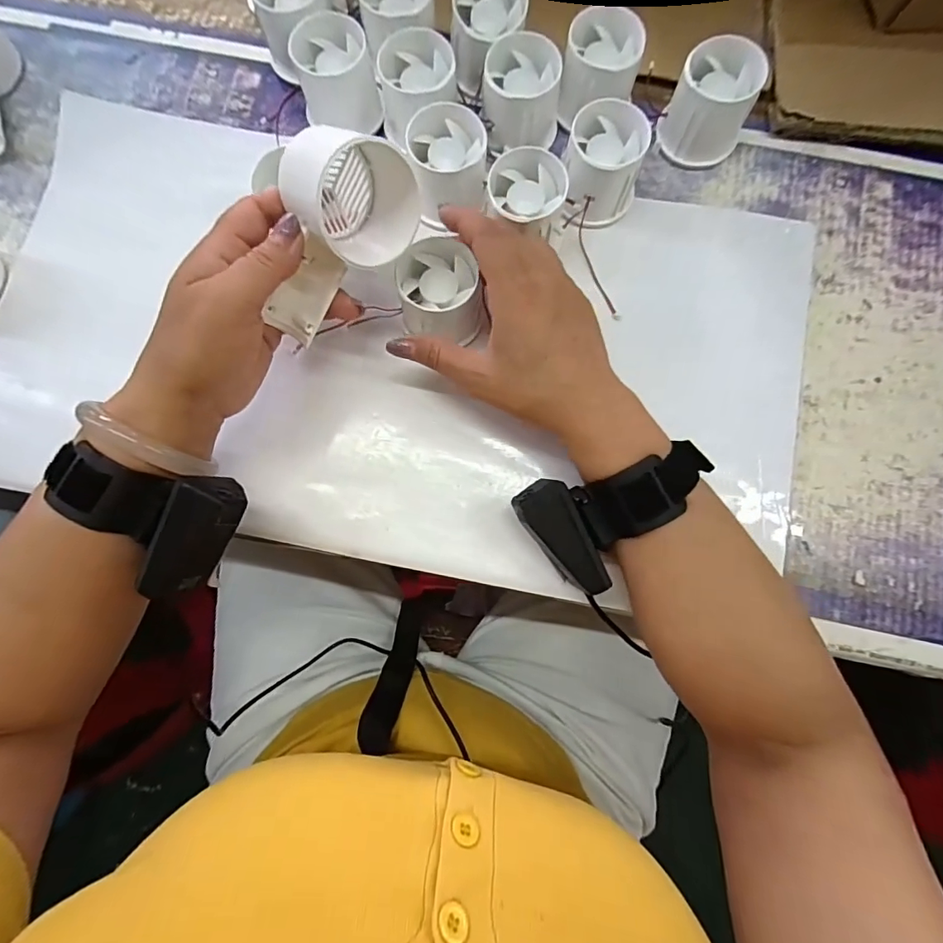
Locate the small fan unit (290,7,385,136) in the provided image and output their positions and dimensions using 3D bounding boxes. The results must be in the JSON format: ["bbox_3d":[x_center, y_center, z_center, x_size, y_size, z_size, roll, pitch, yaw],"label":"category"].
[{"bbox_3d":[-0.093,-0.275,0.327,0.051,0.045,0.050,0,80,0],"label":"small fan unit"}]

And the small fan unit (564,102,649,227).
[{"bbox_3d":[0.089,-0.207,0.320,0.055,0.046,0.061,12,81,2],"label":"small fan unit"}]

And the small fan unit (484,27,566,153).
[{"bbox_3d":[0.035,-0.257,0.325,0.051,0.040,0.057,7,81,2],"label":"small fan unit"}]

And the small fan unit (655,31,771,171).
[{"bbox_3d":[0.165,-0.250,0.321,0.055,0.048,0.048,32,82,5],"label":"small fan unit"}]

